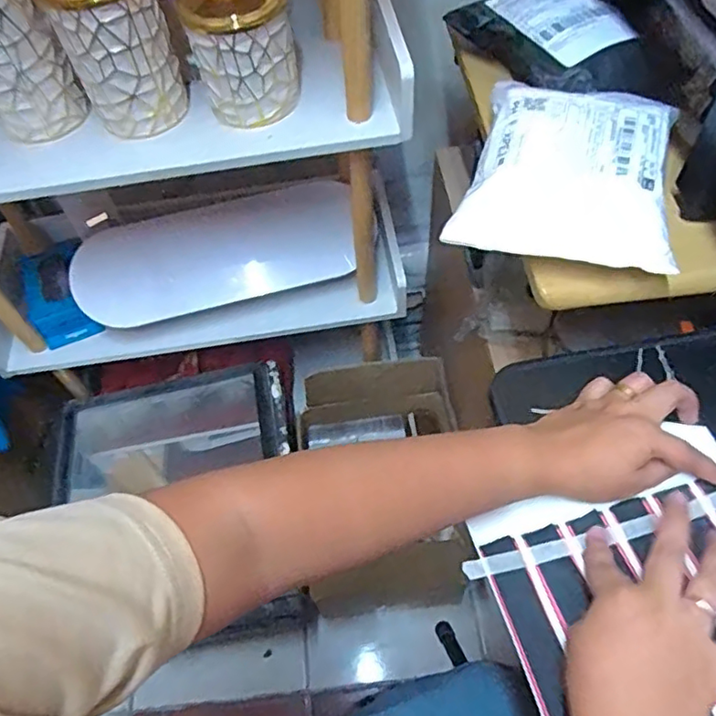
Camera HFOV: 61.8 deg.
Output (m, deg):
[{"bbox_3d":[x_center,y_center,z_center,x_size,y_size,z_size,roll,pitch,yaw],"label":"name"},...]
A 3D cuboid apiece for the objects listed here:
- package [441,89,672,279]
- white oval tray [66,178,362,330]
[{"bbox_3d":[0.175,-0.157,0.499,0.163,0.044,0.159,11,59,11],"label":"package"},{"bbox_3d":[-0.202,-0.144,0.839,0.385,0.022,0.142,-13,89,-2],"label":"white oval tray"}]

